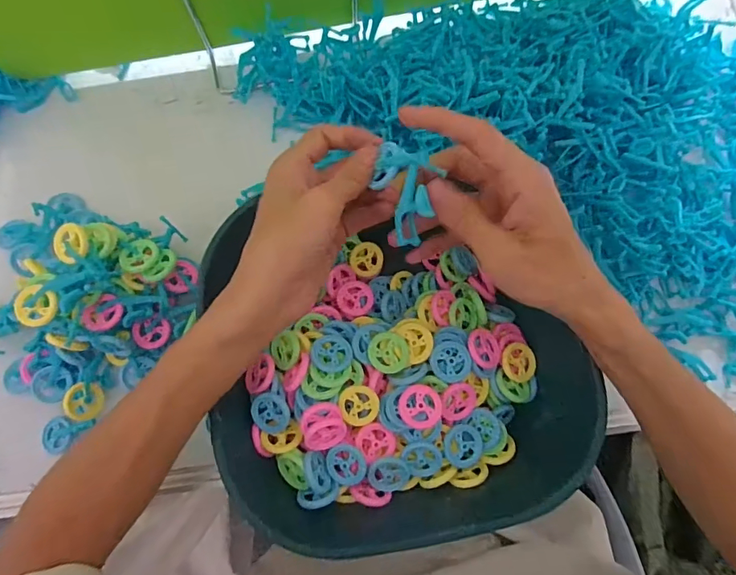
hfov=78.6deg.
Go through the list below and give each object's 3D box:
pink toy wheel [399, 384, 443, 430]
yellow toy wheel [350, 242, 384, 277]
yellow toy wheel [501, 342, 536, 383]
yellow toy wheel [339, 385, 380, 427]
[{"bbox_3d":[0.036,0.082,0.310,0.029,0.004,0.029,0,70,1],"label":"pink toy wheel"},{"bbox_3d":[-0.001,-0.024,0.381,0.029,0.004,0.028,-2,95,-19],"label":"yellow toy wheel"},{"bbox_3d":[0.115,0.057,0.344,0.028,0.004,0.029,4,76,-17],"label":"yellow toy wheel"},{"bbox_3d":[-0.006,0.085,0.322,0.027,0.008,0.028,0,79,1],"label":"yellow toy wheel"}]

